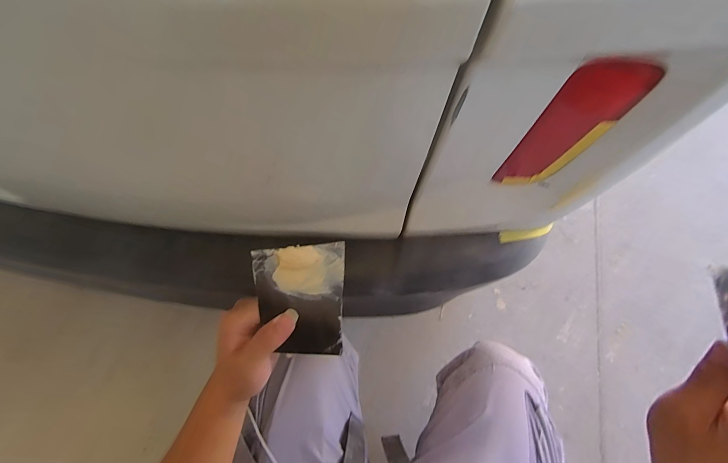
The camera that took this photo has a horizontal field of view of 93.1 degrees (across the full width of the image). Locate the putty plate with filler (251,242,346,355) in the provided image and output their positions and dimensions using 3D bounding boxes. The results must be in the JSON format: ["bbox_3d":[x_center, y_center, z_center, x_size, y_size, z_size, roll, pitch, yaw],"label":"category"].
[{"bbox_3d":[-0.054,0.066,0.307,0.073,0.118,0.008,-3,28,-13],"label":"putty plate with filler"}]

